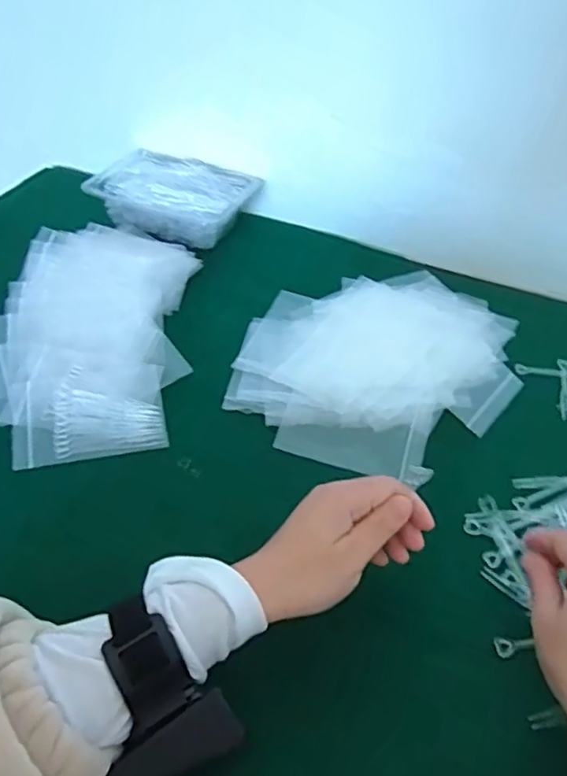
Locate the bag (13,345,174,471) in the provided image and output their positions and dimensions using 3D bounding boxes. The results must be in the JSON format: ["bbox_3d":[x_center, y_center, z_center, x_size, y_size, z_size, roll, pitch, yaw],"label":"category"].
[{"bbox_3d":[-0.168,0.012,0.526,0.118,0.007,0.109,-7,57,-16],"label":"bag"}]

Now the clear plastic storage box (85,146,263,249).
[{"bbox_3d":[-0.128,-0.235,0.739,0.177,0.052,0.119,20,47,14],"label":"clear plastic storage box"}]

